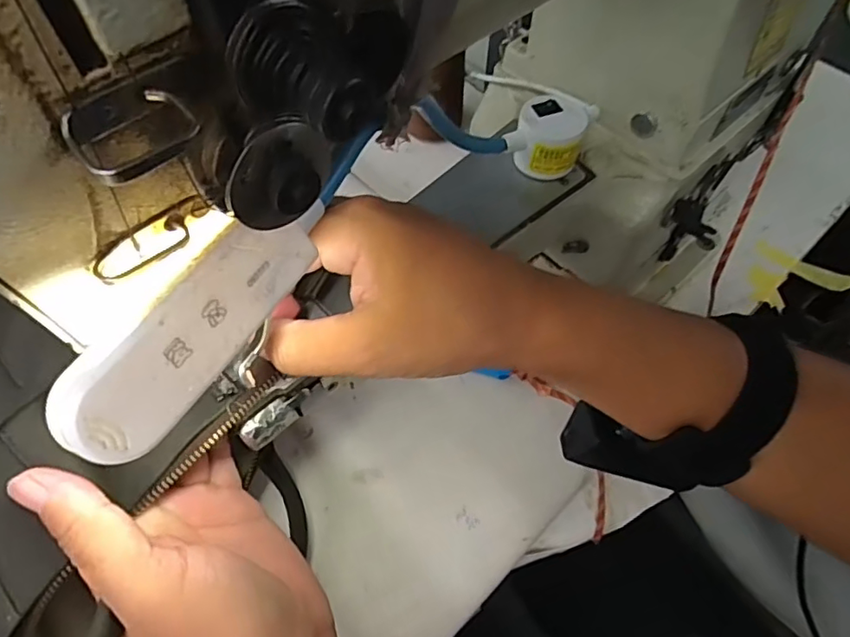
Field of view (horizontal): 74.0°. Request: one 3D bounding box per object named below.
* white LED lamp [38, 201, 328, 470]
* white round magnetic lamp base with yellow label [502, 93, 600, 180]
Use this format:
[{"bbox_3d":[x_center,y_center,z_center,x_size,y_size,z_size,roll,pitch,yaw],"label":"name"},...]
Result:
[{"bbox_3d":[-0.057,0.001,0.141,0.012,0.025,0.076,6,51,41],"label":"white LED lamp"},{"bbox_3d":[0.071,-0.104,0.316,0.038,0.030,0.043,23,62,15],"label":"white round magnetic lamp base with yellow label"}]

